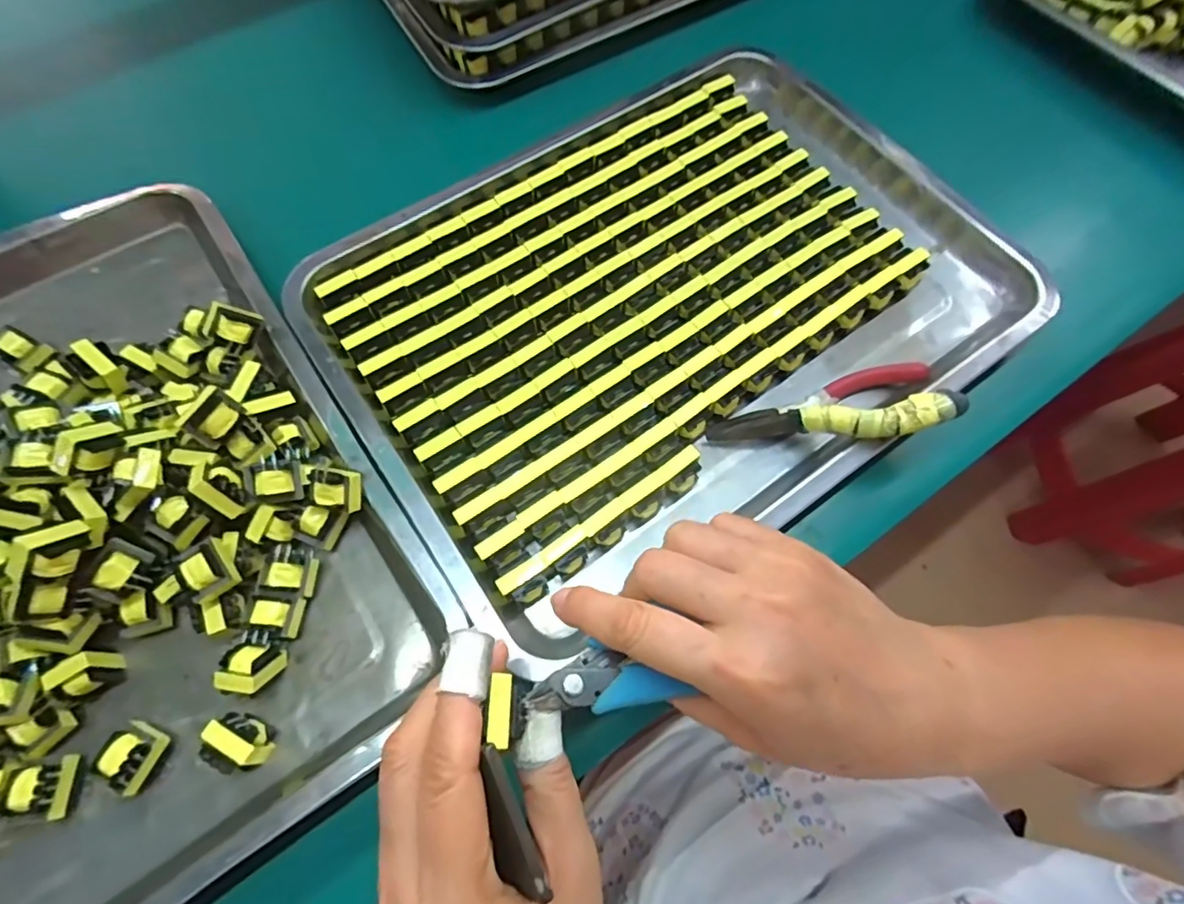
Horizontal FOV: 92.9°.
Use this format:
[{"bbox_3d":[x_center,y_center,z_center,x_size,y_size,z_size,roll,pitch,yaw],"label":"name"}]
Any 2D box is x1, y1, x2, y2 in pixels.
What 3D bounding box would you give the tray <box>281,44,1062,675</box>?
[{"bbox_3d":[0.050,-0.100,0.343,0.393,0.038,0.283,-33,73,-11],"label":"tray"}]

